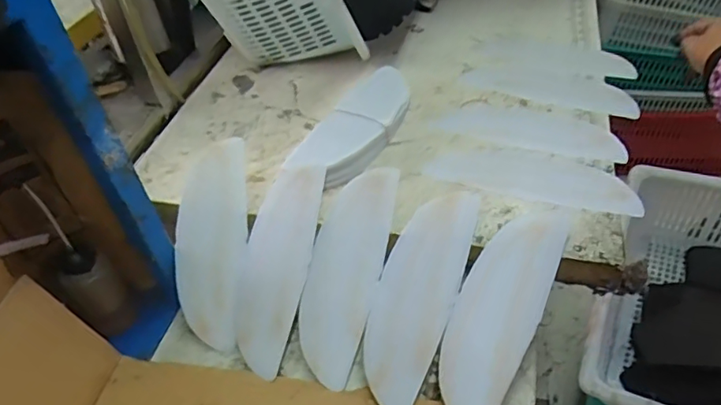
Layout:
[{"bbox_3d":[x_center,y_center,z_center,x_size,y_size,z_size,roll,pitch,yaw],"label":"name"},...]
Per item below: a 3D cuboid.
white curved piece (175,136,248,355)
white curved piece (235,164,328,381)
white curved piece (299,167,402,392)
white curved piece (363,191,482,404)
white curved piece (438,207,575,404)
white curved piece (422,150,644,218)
[{"bbox_3d":[-0.155,0.038,0.569,0.072,0.012,0.218,-2,73,3],"label":"white curved piece"},{"bbox_3d":[-0.085,0.060,0.551,0.068,0.012,0.211,7,74,14],"label":"white curved piece"},{"bbox_3d":[-0.015,0.064,0.530,0.068,0.018,0.208,11,77,18],"label":"white curved piece"},{"bbox_3d":[0.054,0.083,0.516,0.069,0.014,0.216,15,70,22],"label":"white curved piece"},{"bbox_3d":[0.125,0.093,0.491,0.069,0.012,0.217,23,74,15],"label":"white curved piece"},{"bbox_3d":[0.178,-0.026,0.580,0.214,0.012,0.066,14,48,19],"label":"white curved piece"}]

